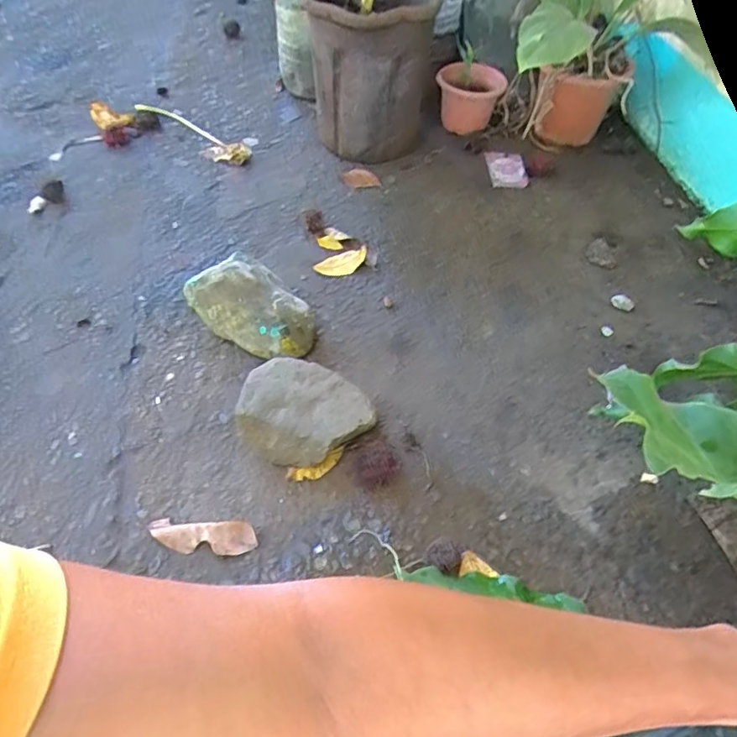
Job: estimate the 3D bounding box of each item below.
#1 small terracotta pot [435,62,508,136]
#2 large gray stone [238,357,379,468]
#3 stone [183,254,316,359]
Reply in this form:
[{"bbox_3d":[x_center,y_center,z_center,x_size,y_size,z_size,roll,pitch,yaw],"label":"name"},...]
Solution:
[{"bbox_3d":[0.203,-0.542,1.169,0.136,0.105,0.105,11,54,7],"label":"small terracotta pot"},{"bbox_3d":[-0.078,0.057,0.733,0.161,0.078,0.129,6,53,3],"label":"large gray stone"},{"bbox_3d":[-0.167,-0.091,0.832,0.125,0.097,0.190,-38,63,-26],"label":"stone"}]

